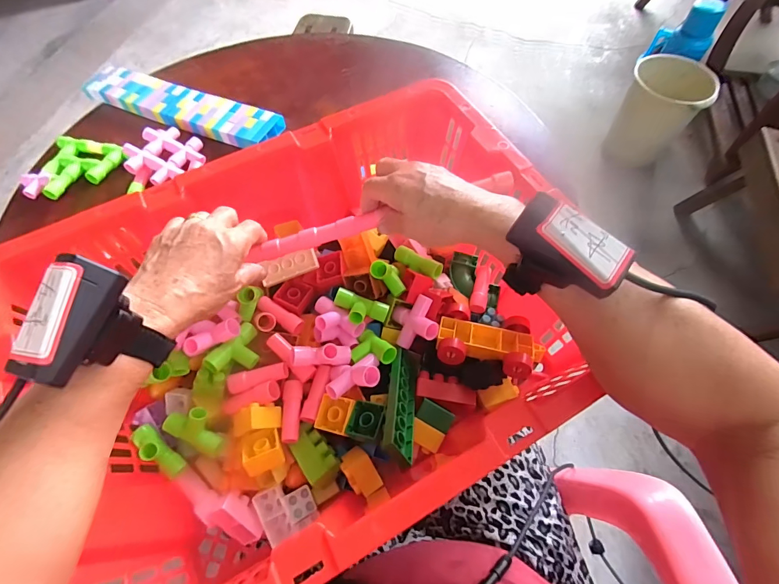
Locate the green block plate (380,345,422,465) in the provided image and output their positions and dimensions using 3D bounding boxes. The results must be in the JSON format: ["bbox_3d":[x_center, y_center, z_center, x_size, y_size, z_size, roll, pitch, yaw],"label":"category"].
[{"bbox_3d":[0.014,0.096,0.366,0.008,0.036,0.132,-32,22,23],"label":"green block plate"}]

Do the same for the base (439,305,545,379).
[{"bbox_3d":[0.103,0.051,0.402,0.102,0.036,0.067,11,63,7],"label":"base"}]

